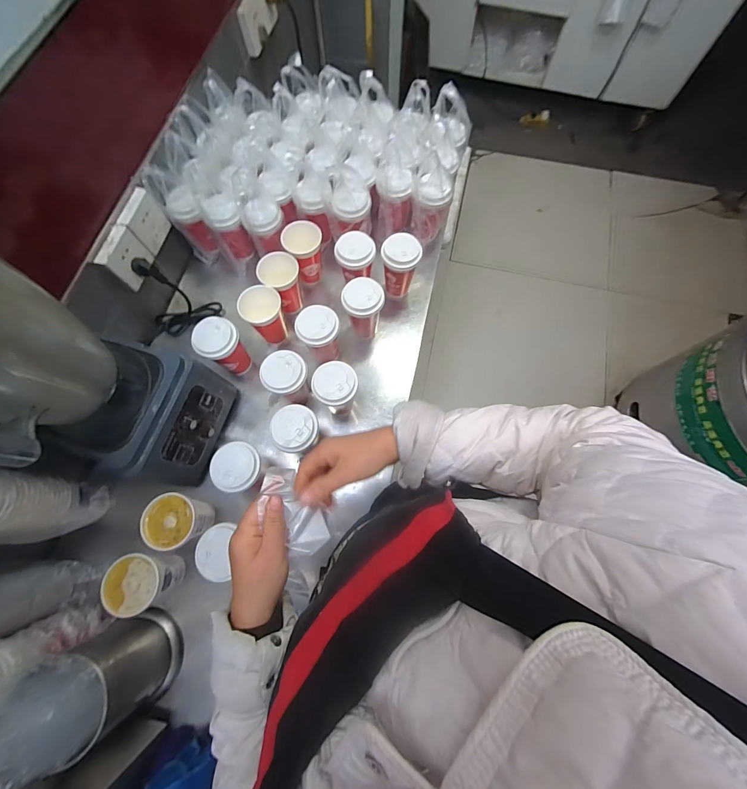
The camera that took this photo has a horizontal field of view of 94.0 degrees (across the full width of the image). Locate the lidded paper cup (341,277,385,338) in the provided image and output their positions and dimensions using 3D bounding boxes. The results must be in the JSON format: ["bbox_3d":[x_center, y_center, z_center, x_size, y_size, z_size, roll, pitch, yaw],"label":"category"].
[{"bbox_3d":[-0.020,-0.168,0.720,0.083,0.141,0.070,-13,73,-4],"label":"lidded paper cup"}]

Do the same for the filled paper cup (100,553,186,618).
[{"bbox_3d":[-0.379,0.309,0.583,0.079,0.102,0.085,0,73,0],"label":"filled paper cup"}]

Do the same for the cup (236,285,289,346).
[{"bbox_3d":[-0.219,-0.159,0.716,0.084,0.113,0.076,-30,75,-9],"label":"cup"}]

